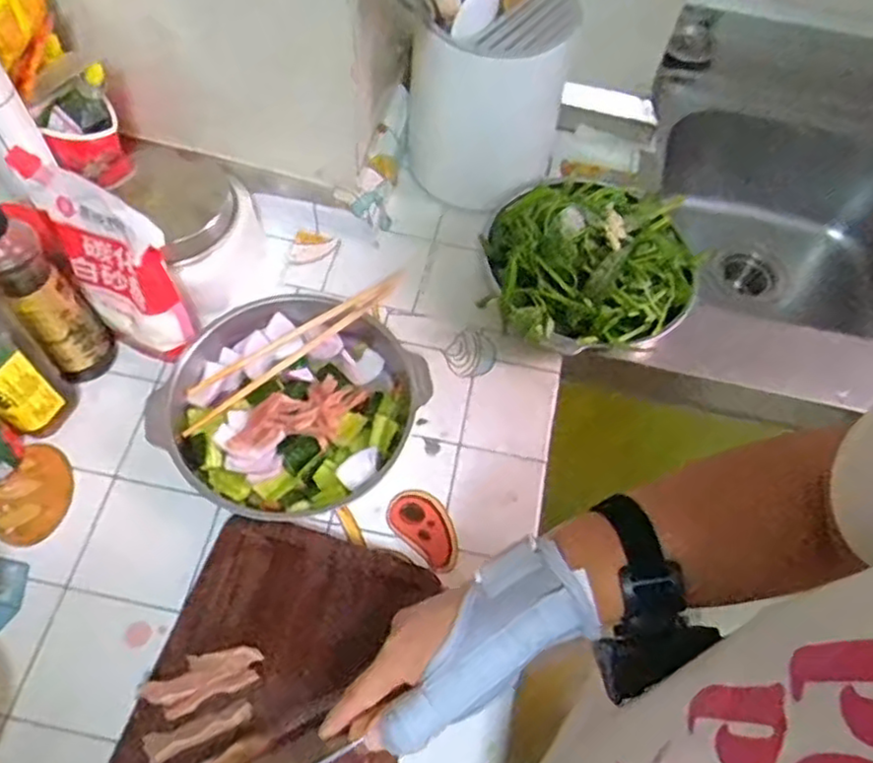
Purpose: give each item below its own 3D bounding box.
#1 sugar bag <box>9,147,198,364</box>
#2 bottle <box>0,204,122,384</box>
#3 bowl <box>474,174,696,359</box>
[{"bbox_3d":[-0.276,-0.095,0.603,0.105,0.206,0.055,41,67,17],"label":"sugar bag"},{"bbox_3d":[-0.329,-0.071,0.584,0.055,0.217,0.046,-37,70,-21],"label":"bottle"},{"bbox_3d":[0.162,-0.132,0.720,0.223,0.082,0.201,-23,66,-16],"label":"bowl"}]

